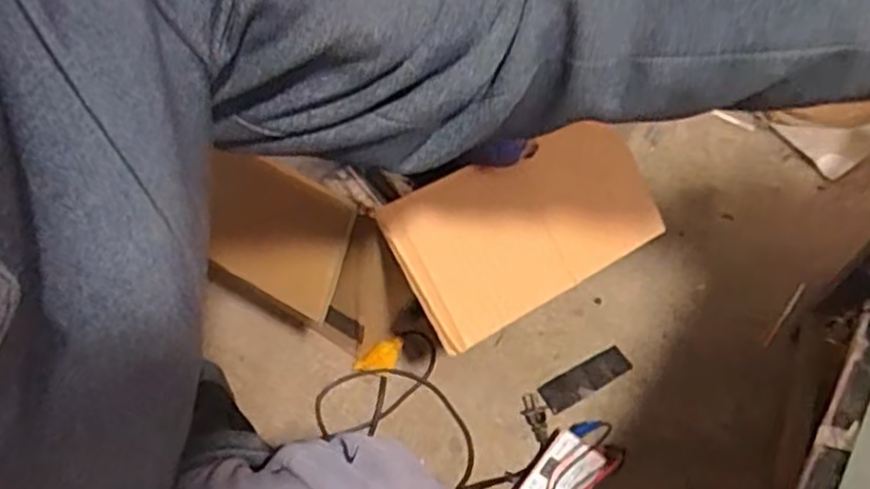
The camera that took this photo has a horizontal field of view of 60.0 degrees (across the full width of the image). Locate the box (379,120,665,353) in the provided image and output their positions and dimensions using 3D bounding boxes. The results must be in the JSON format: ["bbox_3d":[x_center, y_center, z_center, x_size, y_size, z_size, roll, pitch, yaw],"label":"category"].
[{"bbox_3d":[0.083,-0.019,0.649,0.240,0.017,0.134,-28,96,-17],"label":"box"}]

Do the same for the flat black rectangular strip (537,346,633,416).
[{"bbox_3d":[0.173,0.154,0.865,0.116,0.006,0.035,-25,63,-18],"label":"flat black rectangular strip"}]

